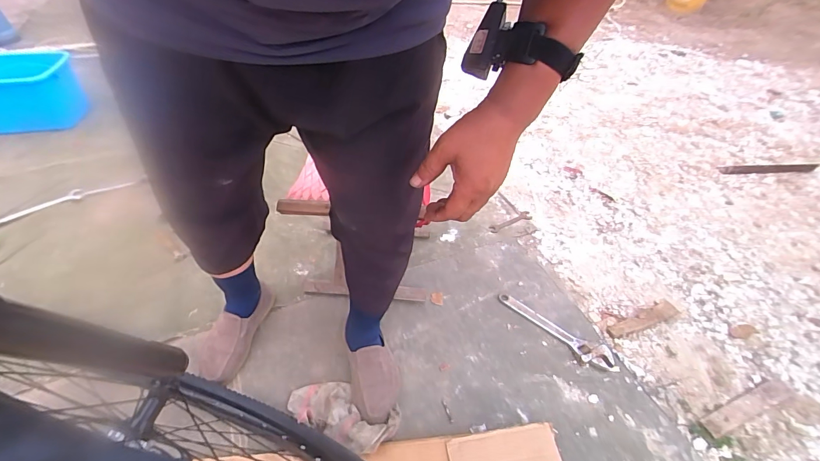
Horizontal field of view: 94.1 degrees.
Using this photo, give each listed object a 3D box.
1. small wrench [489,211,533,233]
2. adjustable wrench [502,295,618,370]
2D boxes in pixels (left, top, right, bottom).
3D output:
[{"bbox_3d":[0.321,-0.027,1.209,0.173,0.008,0.043,-22,51,-23],"label":"small wrench"},{"bbox_3d":[0.349,0.240,0.919,0.293,0.024,0.063,29,51,23],"label":"adjustable wrench"}]

